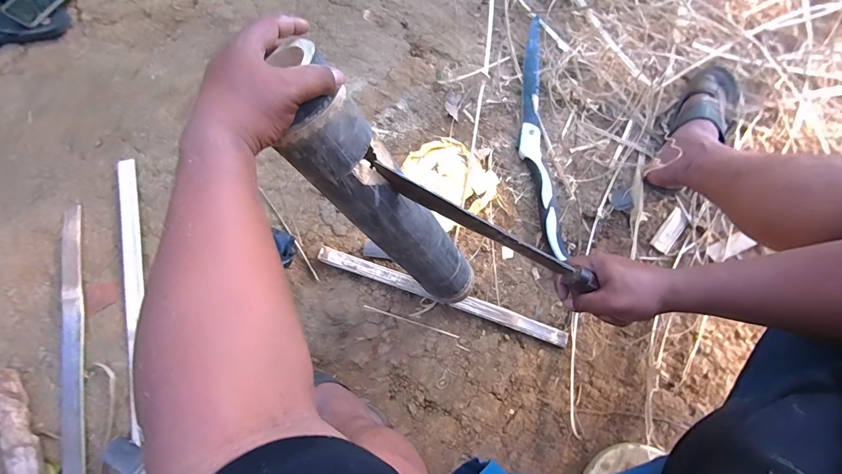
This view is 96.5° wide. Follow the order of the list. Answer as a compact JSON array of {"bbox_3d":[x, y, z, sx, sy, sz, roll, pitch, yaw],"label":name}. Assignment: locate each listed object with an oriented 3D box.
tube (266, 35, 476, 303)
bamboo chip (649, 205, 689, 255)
[{"bbox_3d":[-0.030,-0.021,0.492,0.065,0.442,0.085,16,69,34],"label":"tube"},{"bbox_3d":[0.491,-0.014,0.735,0.037,0.011,0.098,40,76,14],"label":"bamboo chip"}]

